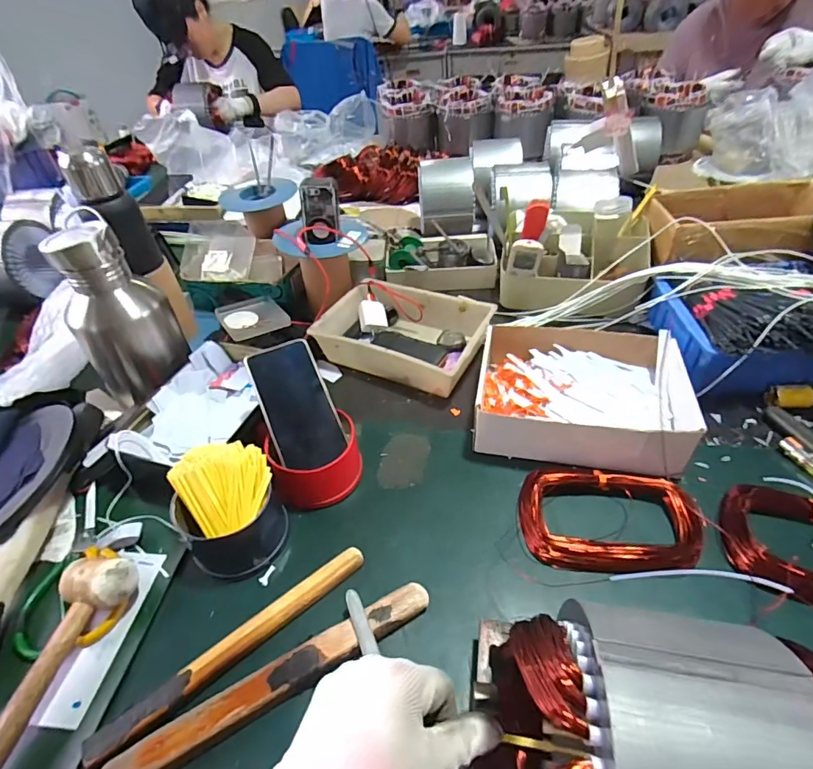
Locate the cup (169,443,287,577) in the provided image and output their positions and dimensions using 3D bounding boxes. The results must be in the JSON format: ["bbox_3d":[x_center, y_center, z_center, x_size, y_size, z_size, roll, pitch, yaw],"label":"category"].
[{"bbox_3d":[-0.184,0.129,0.475,0.098,0.089,0.101,-3,44,3],"label":"cup"}]

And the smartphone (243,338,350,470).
[{"bbox_3d":[-0.127,0.021,0.529,0.076,0.010,0.150,-21,79,-18],"label":"smartphone"}]

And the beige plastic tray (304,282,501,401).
[{"bbox_3d":[0.000,-0.079,0.710,0.251,0.062,0.168,17,48,22],"label":"beige plastic tray"}]

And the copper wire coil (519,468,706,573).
[{"bbox_3d":[0.212,0.136,0.481,0.176,0.030,0.124,0,44,6],"label":"copper wire coil"}]

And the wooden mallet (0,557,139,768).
[{"bbox_3d":[-0.308,0.262,0.363,0.065,0.047,0.267,3,44,9],"label":"wooden mallet"}]

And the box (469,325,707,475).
[{"bbox_3d":[0.217,0.008,0.578,0.246,0.067,0.199,8,45,14],"label":"box"}]

